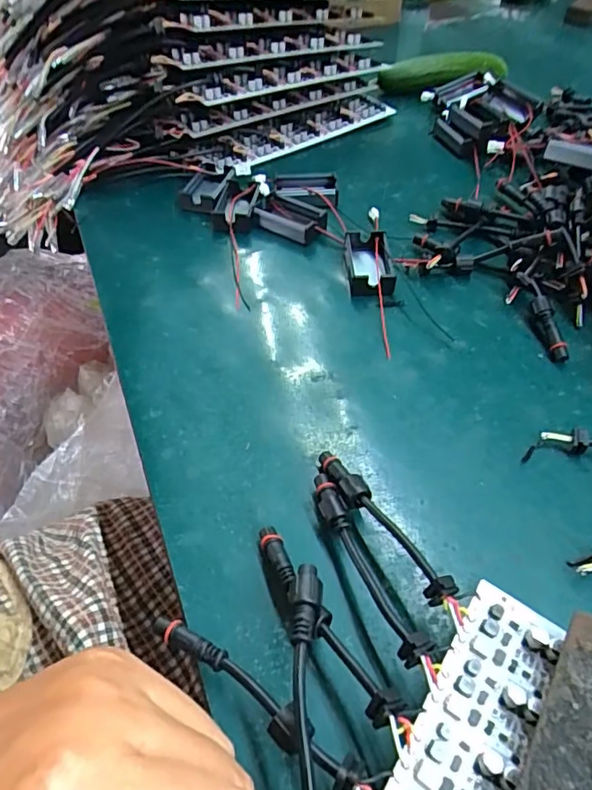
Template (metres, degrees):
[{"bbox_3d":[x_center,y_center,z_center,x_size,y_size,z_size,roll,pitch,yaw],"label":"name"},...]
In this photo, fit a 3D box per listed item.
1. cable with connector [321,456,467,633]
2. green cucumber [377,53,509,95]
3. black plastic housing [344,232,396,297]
[{"bbox_3d":[0.038,0.060,0.241,0.012,0.033,0.102,-24,53,-18],"label":"cable with connector"},{"bbox_3d":[0.157,-0.338,0.569,0.144,0.033,0.031,-19,52,-14],"label":"green cucumber"},{"bbox_3d":[0.052,-0.094,0.380,0.030,0.015,0.056,-1,50,0],"label":"black plastic housing"}]

